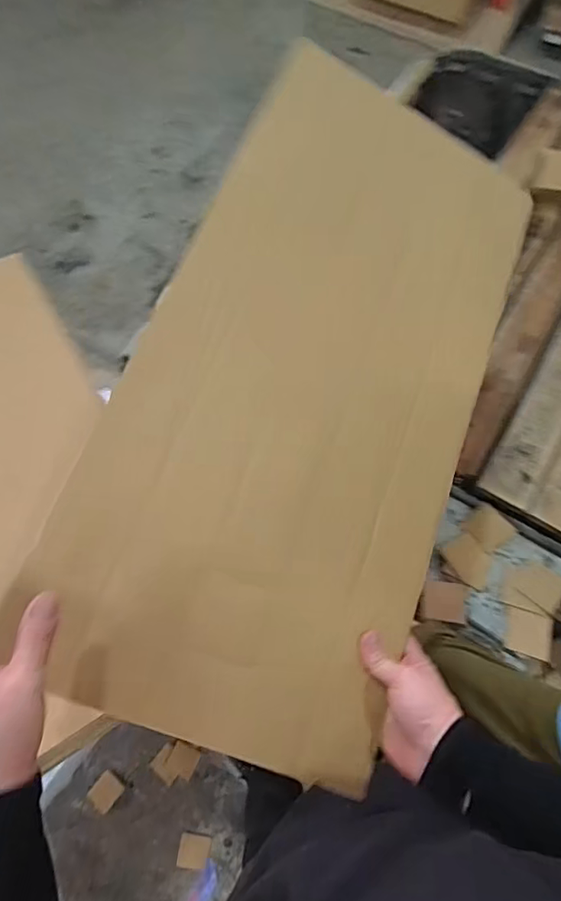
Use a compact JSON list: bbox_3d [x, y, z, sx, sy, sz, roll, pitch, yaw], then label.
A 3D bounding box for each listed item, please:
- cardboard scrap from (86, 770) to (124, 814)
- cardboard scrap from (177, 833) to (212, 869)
[{"bbox_3d":[-0.421,0.824,1.177,0.063,0.004,0.067,39,64,11],"label":"cardboard scrap"},{"bbox_3d":[-0.201,0.935,1.137,0.070,0.008,0.063,7,68,4],"label":"cardboard scrap"}]

